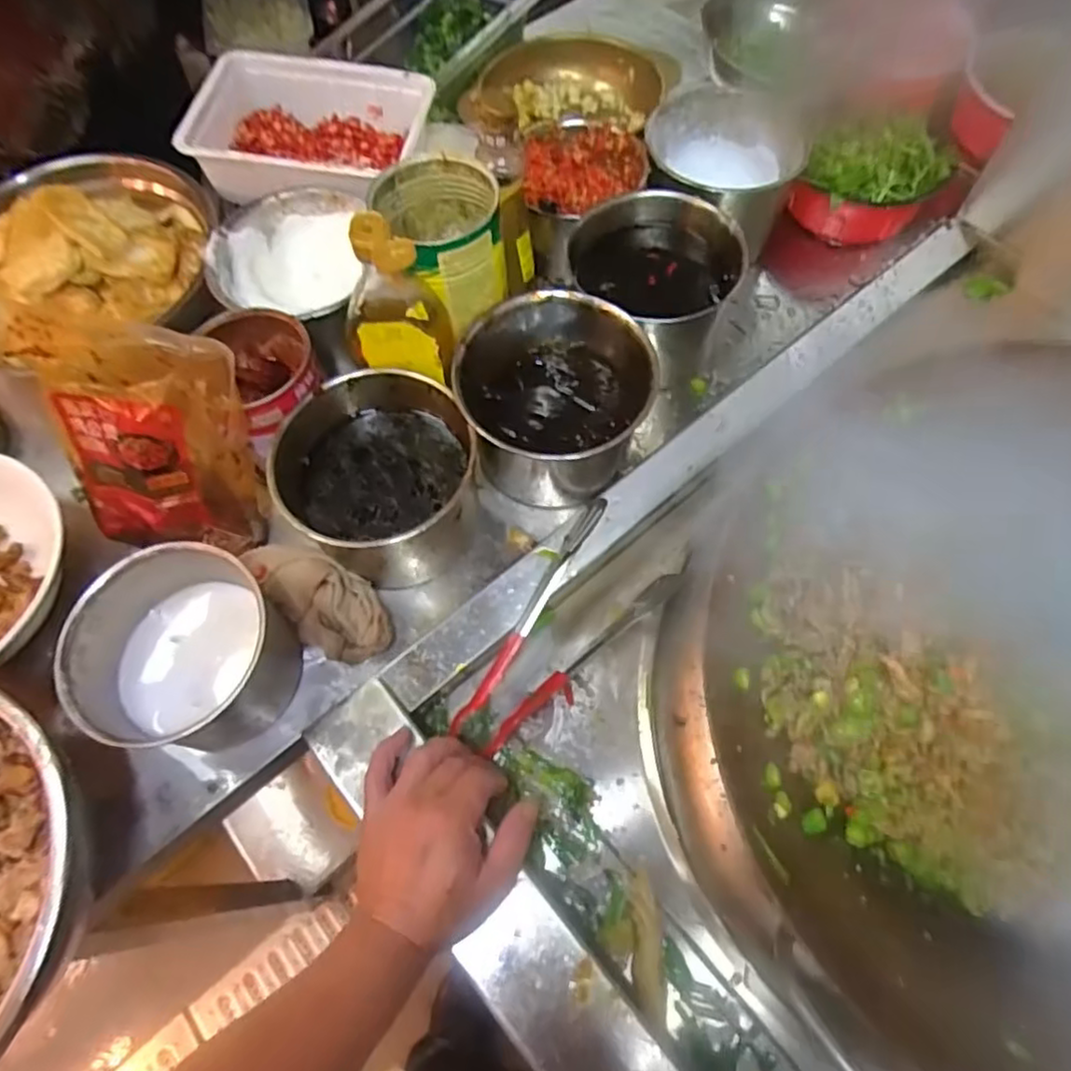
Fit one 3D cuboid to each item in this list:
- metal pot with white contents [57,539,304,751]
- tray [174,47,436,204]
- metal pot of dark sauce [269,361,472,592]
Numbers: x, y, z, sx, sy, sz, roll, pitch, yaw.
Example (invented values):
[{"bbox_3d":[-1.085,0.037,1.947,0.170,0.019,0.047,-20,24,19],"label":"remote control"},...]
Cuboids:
[{"bbox_3d":[-0.255,0.089,0.505,0.129,0.109,0.124,0,64,1],"label":"metal pot with white contents"},{"bbox_3d":[-0.210,-0.383,0.649,0.202,0.078,0.155,9,65,5],"label":"tray"},{"bbox_3d":[-0.121,-0.043,0.549,0.142,0.108,0.138,0,64,1],"label":"metal pot of dark sauce"}]

